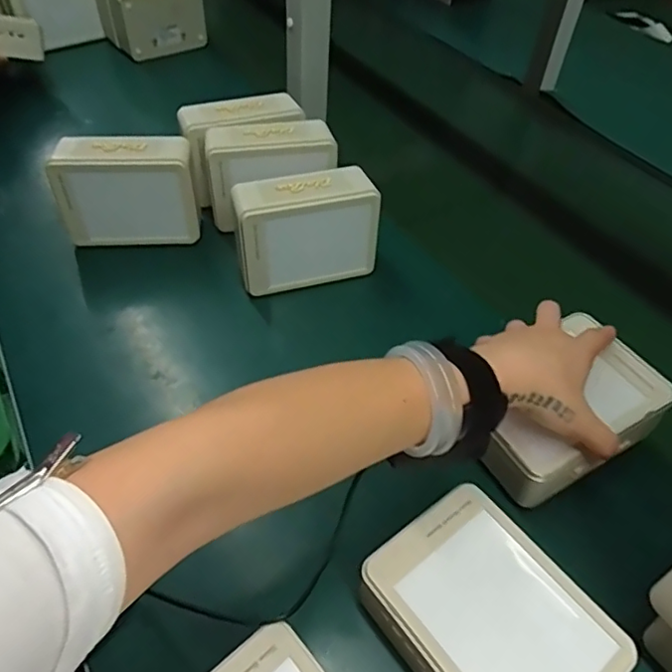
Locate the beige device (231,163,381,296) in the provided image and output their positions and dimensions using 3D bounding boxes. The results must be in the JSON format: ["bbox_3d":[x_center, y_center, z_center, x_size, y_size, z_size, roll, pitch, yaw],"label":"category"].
[{"bbox_3d":[-0.032,-0.109,0.579,0.138,0.104,0.058,-13,50,-15],"label":"beige device"}]

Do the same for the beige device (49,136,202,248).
[{"bbox_3d":[-0.222,-0.154,0.611,0.136,0.112,0.053,-5,48,-9],"label":"beige device"}]

